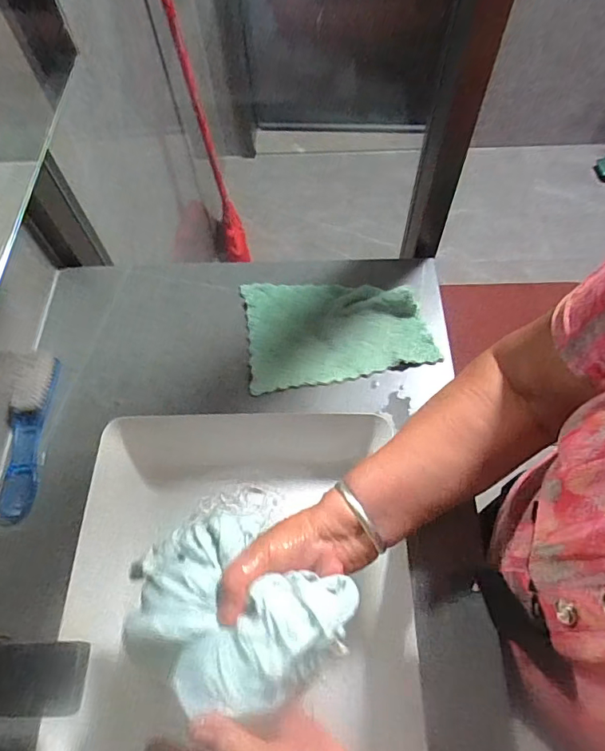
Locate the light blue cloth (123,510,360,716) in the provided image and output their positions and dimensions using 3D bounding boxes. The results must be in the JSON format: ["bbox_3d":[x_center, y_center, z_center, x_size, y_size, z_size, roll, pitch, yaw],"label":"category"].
[{"bbox_3d":[-0.057,0.179,0.380,0.160,0.054,0.131,32,70,17],"label":"light blue cloth"}]

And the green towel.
[{"bbox_3d":[0.040,-0.065,0.595,0.213,0.032,0.145,-7,63,-2],"label":"green towel"}]

